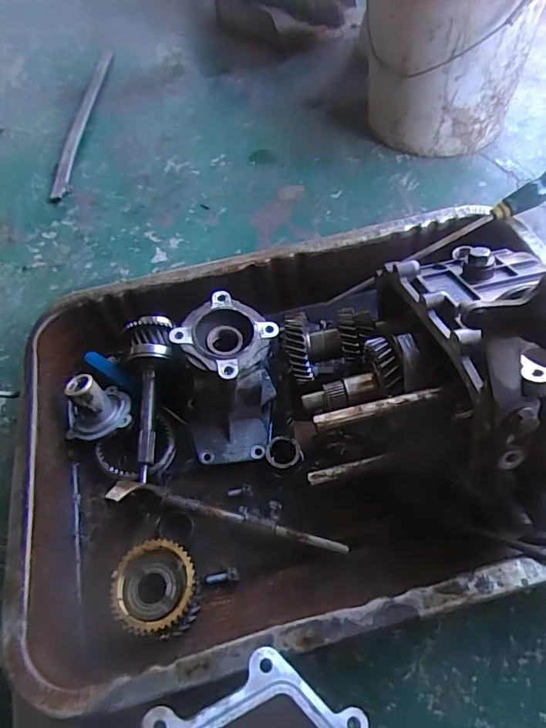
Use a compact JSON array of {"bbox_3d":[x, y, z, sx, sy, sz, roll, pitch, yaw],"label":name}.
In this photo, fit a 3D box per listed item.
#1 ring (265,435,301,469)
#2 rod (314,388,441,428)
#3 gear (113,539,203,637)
[{"bbox_3d":[0.012,0.101,0.564,0.040,0.006,0.037,-2,68,6],"label":"ring"},{"bbox_3d":[0.088,0.036,0.420,0.106,0.016,0.011,-13,56,-5],"label":"rod"},{"bbox_3d":[-0.110,0.219,0.478,0.074,0.058,0.078,5,57,8],"label":"gear"}]

